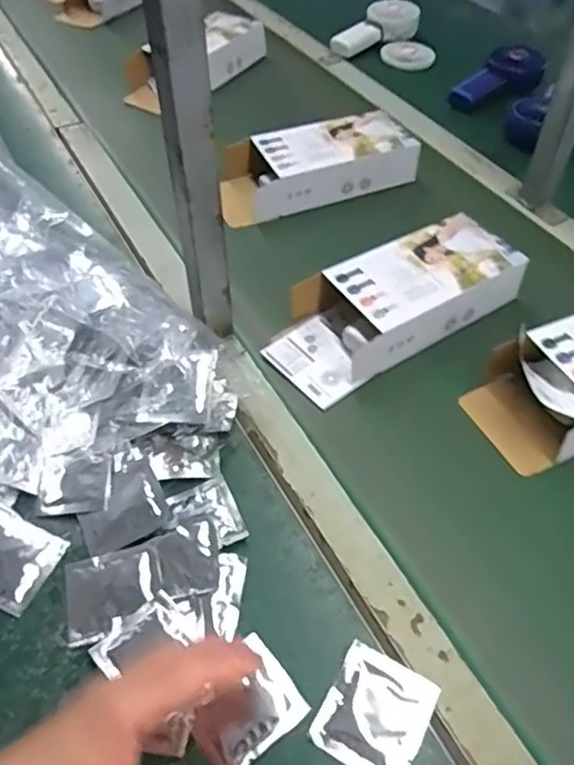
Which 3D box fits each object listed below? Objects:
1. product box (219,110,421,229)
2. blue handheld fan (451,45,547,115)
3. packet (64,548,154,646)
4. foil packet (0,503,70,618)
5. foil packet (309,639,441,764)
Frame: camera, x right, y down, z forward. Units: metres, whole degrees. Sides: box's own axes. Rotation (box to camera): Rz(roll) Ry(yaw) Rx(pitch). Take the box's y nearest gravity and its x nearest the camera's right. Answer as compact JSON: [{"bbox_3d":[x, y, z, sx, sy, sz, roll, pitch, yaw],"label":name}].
[{"bbox_3d":[0.032,-0.286,0.810,0.262,0.060,0.109,-18,51,-13],"label":"product box"},{"bbox_3d":[0.327,-0.467,0.962,0.192,0.048,0.075,-38,58,-27],"label":"blue handheld fan"},{"bbox_3d":[-0.133,0.157,0.458,0.065,0.009,0.061,-12,53,-11],"label":"packet"},{"bbox_3d":[-0.216,0.135,0.470,0.068,0.015,0.064,21,54,14],"label":"foil packet"},{"bbox_3d":[0.059,0.220,0.408,0.066,0.004,0.072,26,55,18],"label":"foil packet"}]

